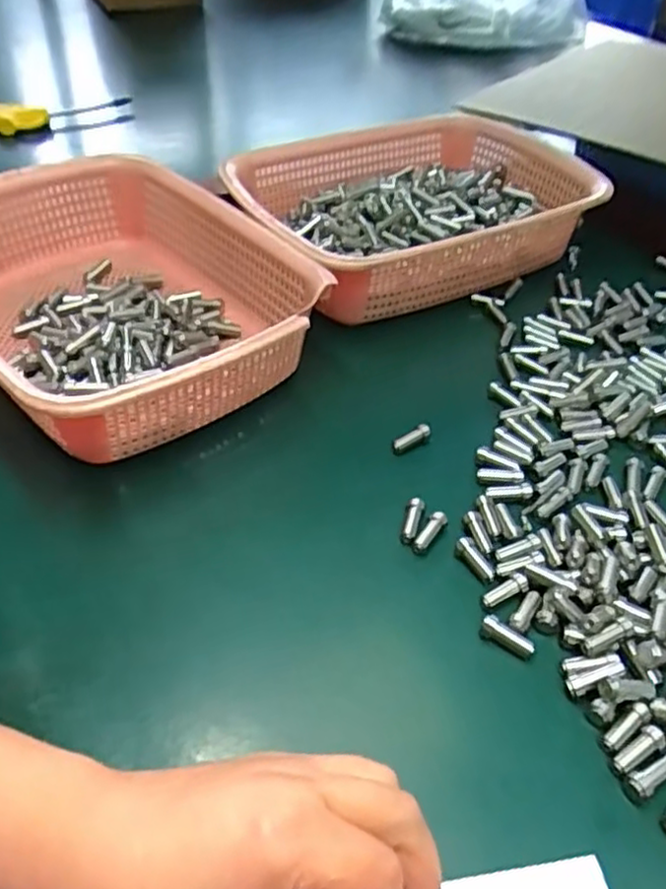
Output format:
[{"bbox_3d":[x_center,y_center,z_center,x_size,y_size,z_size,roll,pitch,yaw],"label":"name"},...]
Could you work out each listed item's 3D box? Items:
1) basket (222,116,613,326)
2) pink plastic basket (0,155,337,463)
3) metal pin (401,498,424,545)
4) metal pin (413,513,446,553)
[{"bbox_3d":[0.067,-0.199,0.600,0.282,0.075,0.202,-23,49,-22],"label":"basket"},{"bbox_3d":[-0.155,-0.105,0.494,0.209,0.080,0.294,-32,52,-29],"label":"pink plastic basket"},{"bbox_3d":[0.045,0.042,0.392,0.008,0.006,0.030,11,45,11],"label":"metal pin"},{"bbox_3d":[0.054,0.049,0.387,0.007,0.007,0.027,29,64,27],"label":"metal pin"}]

